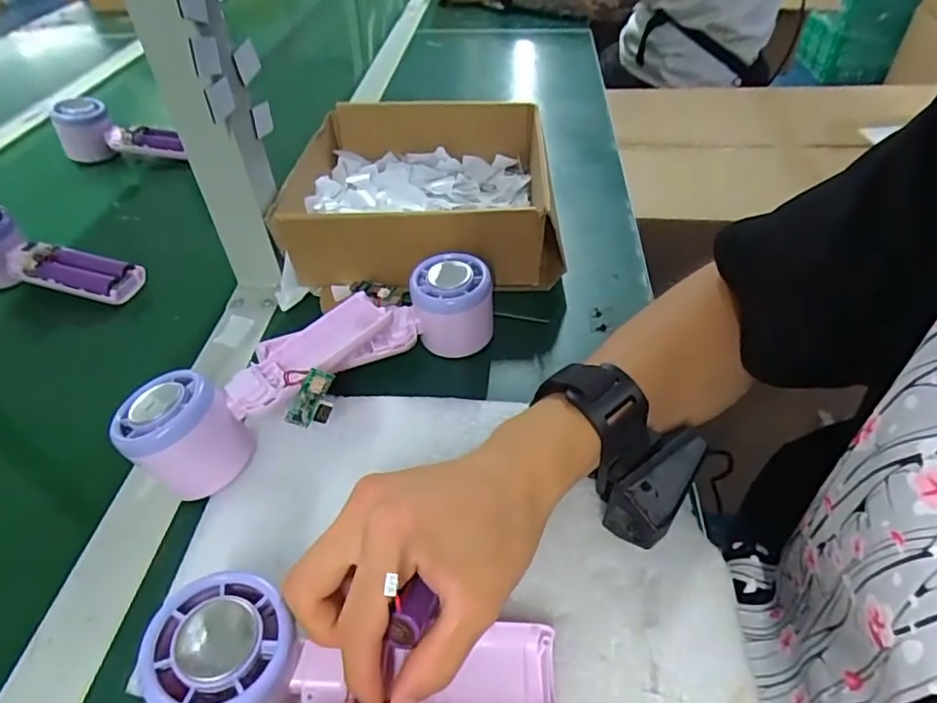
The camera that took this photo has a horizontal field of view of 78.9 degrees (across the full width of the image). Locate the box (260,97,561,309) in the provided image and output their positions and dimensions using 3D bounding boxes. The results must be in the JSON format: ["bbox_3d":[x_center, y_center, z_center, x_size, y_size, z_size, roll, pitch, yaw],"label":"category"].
[{"bbox_3d":[-0.041,-0.144,0.516,0.208,0.082,0.213,-2,42,2],"label":"box"}]

